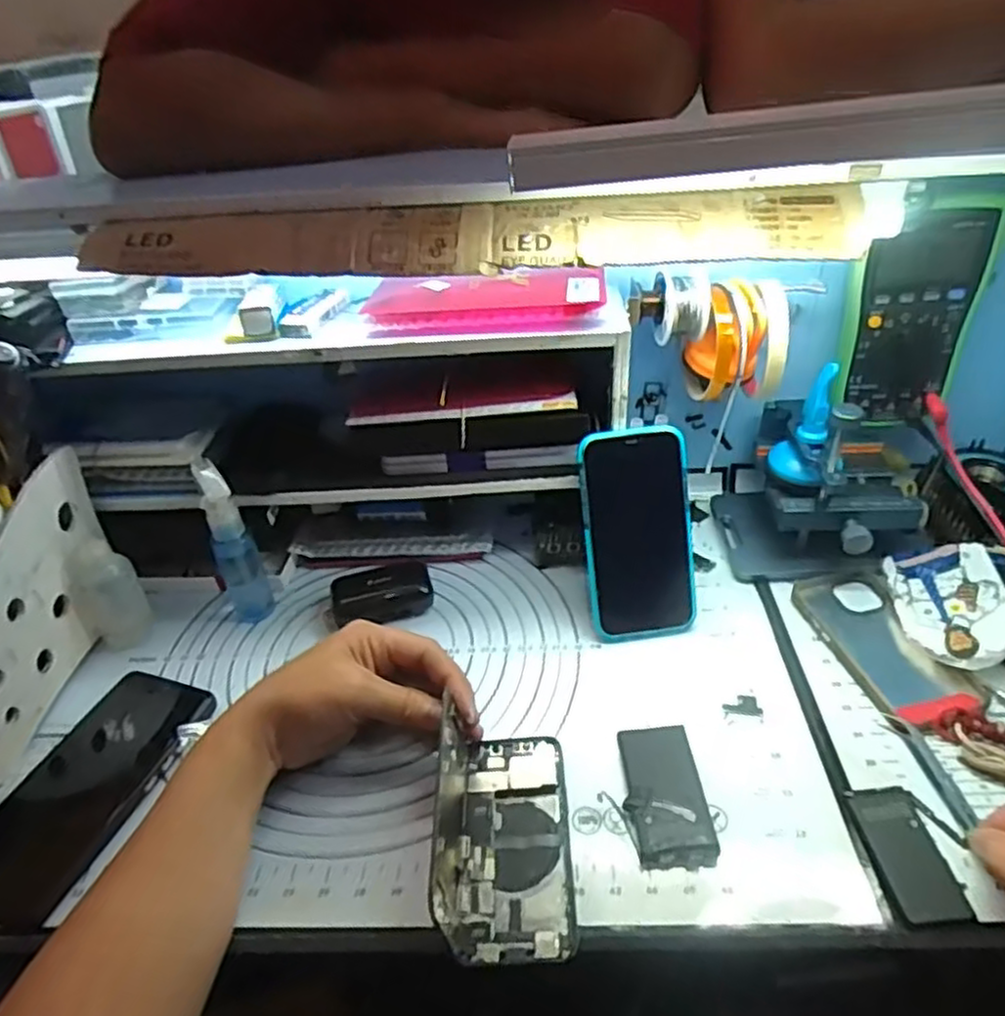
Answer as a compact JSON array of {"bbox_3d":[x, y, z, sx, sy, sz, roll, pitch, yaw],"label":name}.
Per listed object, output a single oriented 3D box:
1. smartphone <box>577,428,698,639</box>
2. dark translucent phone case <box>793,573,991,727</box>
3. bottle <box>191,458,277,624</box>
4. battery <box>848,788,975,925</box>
[{"bbox_3d":[0.097,0.019,0.518,0.076,0.148,0.006,-7,8,-2],"label":"smartphone"},{"bbox_3d":[0.263,0.094,0.506,0.068,0.014,0.138,-10,37,-8],"label":"dark translucent phone case"},{"bbox_3d":[-0.198,0.024,0.533,0.029,0.125,0.033,-21,39,-21],"label":"bottle"},{"bbox_3d":[0.220,0.186,0.394,0.036,0.005,0.072,-4,36,1],"label":"battery"}]

